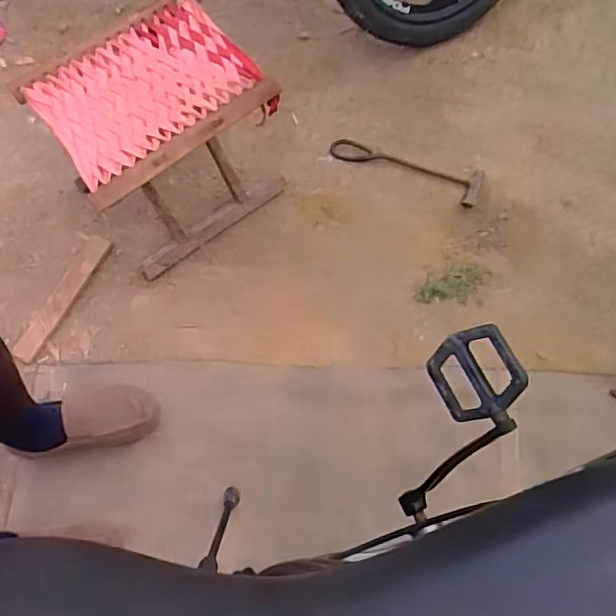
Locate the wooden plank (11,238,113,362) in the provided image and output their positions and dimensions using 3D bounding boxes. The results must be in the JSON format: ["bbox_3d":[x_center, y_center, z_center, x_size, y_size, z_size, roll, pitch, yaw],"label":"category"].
[{"bbox_3d":[-0.444,-0.019,1.051,0.045,0.018,0.254,28,72,8],"label":"wooden plank"}]

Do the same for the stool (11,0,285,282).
[{"bbox_3d":[-0.236,-0.267,0.978,0.292,0.315,0.230,-36,75,-13],"label":"stool"}]

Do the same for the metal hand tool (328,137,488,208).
[{"bbox_3d":[0.189,-0.268,1.134,0.294,0.034,0.063,18,71,5],"label":"metal hand tool"}]

